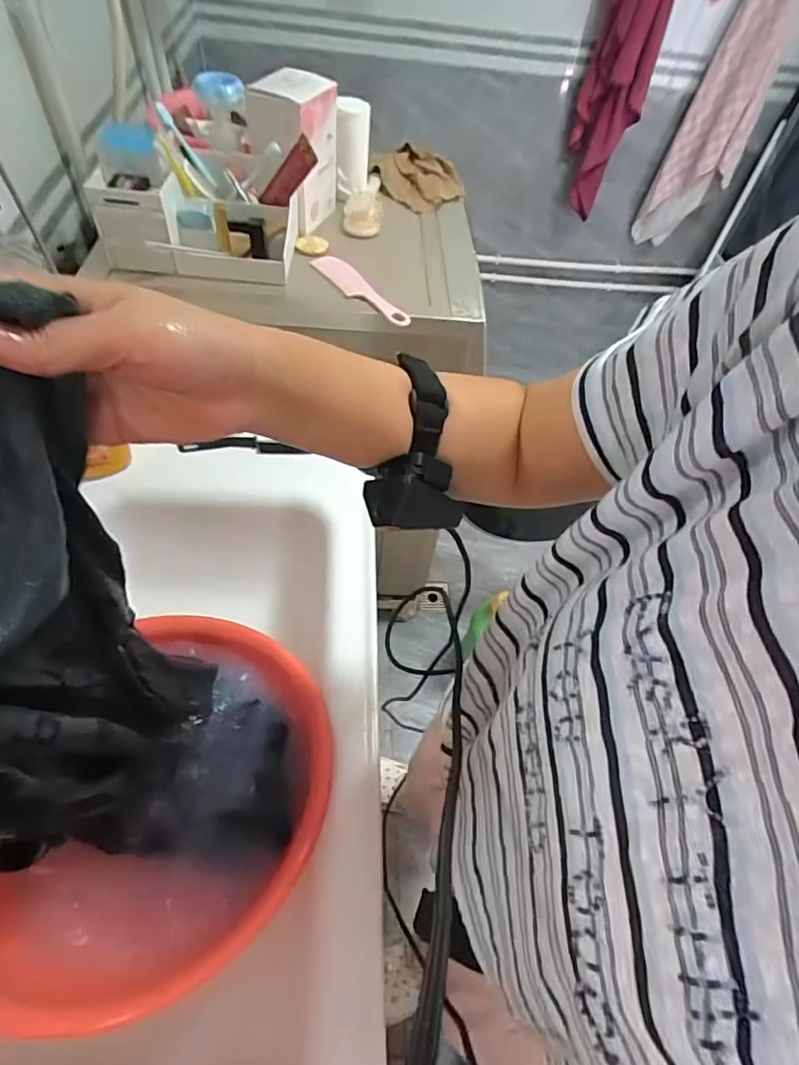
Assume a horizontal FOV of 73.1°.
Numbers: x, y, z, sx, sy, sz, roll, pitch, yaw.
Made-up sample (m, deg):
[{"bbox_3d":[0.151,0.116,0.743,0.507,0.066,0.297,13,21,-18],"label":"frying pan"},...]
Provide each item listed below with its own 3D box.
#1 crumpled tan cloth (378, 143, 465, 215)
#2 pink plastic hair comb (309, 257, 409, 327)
[{"bbox_3d":[0.038,-0.647,0.986,0.126,0.067,0.131,-32,63,-25],"label":"crumpled tan cloth"},{"bbox_3d":[-0.058,-0.365,0.805,0.045,0.011,0.195,-31,63,-25],"label":"pink plastic hair comb"}]

